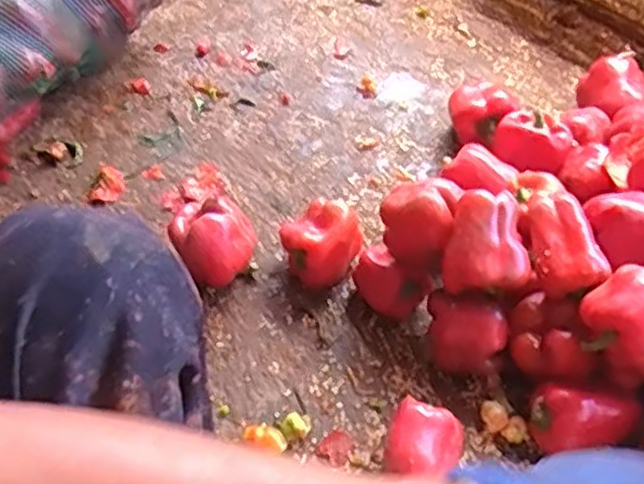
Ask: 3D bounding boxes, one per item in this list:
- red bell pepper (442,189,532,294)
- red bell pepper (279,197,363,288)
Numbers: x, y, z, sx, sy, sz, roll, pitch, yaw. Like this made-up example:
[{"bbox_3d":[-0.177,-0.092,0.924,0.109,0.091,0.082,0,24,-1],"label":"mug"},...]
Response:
[{"bbox_3d":[0.167,0.004,0.732,0.083,0.060,0.095,16,52,10],"label":"red bell pepper"},{"bbox_3d":[0.006,0.004,0.842,0.087,0.082,0.067,-17,54,-16],"label":"red bell pepper"}]

